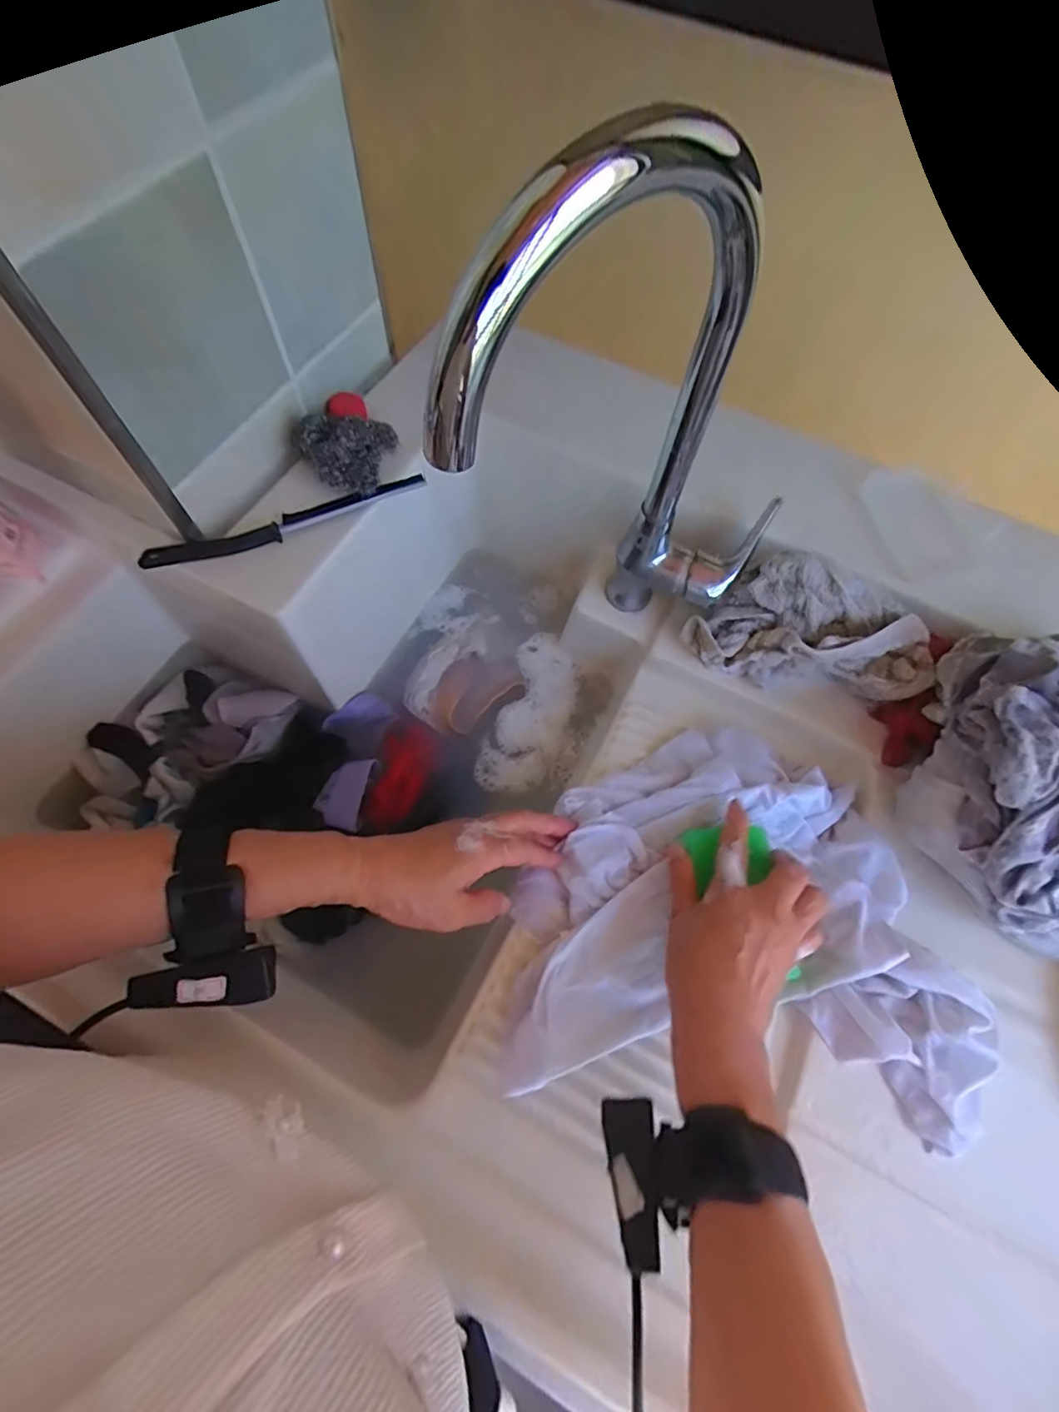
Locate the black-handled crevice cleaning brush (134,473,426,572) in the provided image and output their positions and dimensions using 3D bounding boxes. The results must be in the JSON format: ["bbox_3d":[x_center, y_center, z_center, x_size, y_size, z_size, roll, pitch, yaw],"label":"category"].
[{"bbox_3d":[-0.183,-0.139,0.432,0.212,0.020,0.022,-23,69,-13],"label":"black-handled crevice cleaning brush"}]

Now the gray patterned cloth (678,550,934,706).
[{"bbox_3d":[0.227,-0.057,0.455,0.176,0.078,0.073,21,67,6],"label":"gray patterned cloth"}]

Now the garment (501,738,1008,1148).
[{"bbox_3d":[0.146,0.135,0.400,0.293,0.038,0.249,7,66,0],"label":"garment"}]

